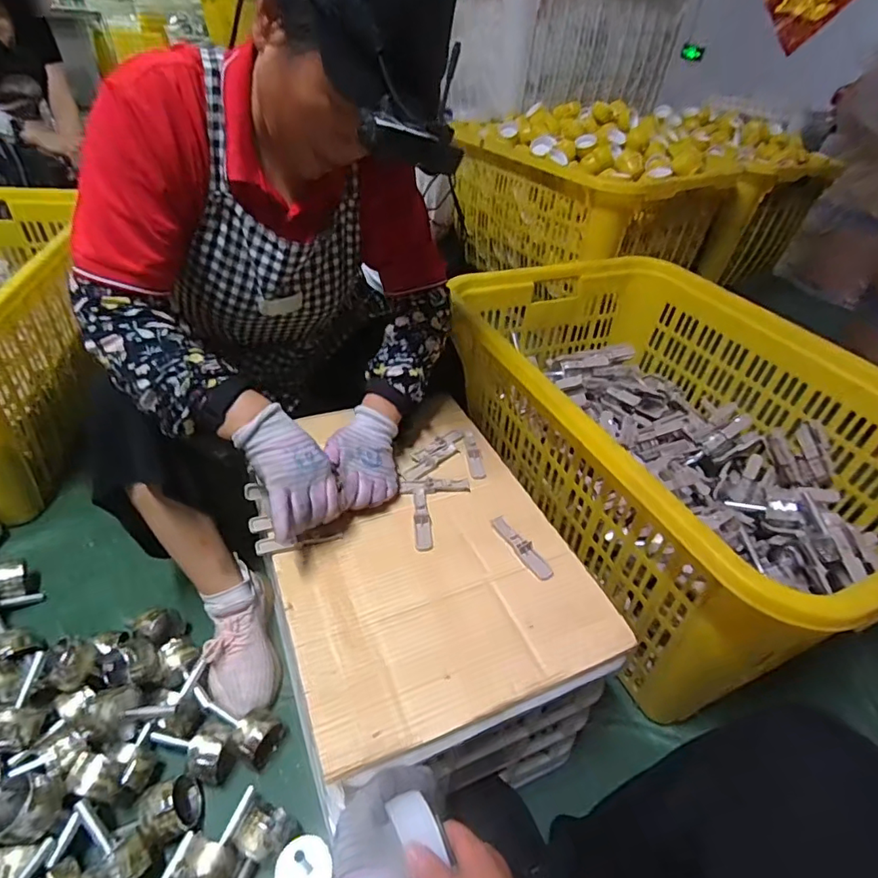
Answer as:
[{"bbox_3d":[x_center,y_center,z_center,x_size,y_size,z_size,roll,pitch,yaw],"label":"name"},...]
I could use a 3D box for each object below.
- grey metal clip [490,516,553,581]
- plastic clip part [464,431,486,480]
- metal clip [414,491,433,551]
[{"bbox_3d":[0.103,0.132,0.637,0.022,0.013,0.100,-21,46,-29],"label":"grey metal clip"},{"bbox_3d":[0.053,0.021,0.762,0.021,0.007,0.095,-1,40,-8],"label":"plastic clip part"},{"bbox_3d":[-0.021,0.105,0.659,0.021,0.013,0.085,0,39,-7],"label":"metal clip"}]

